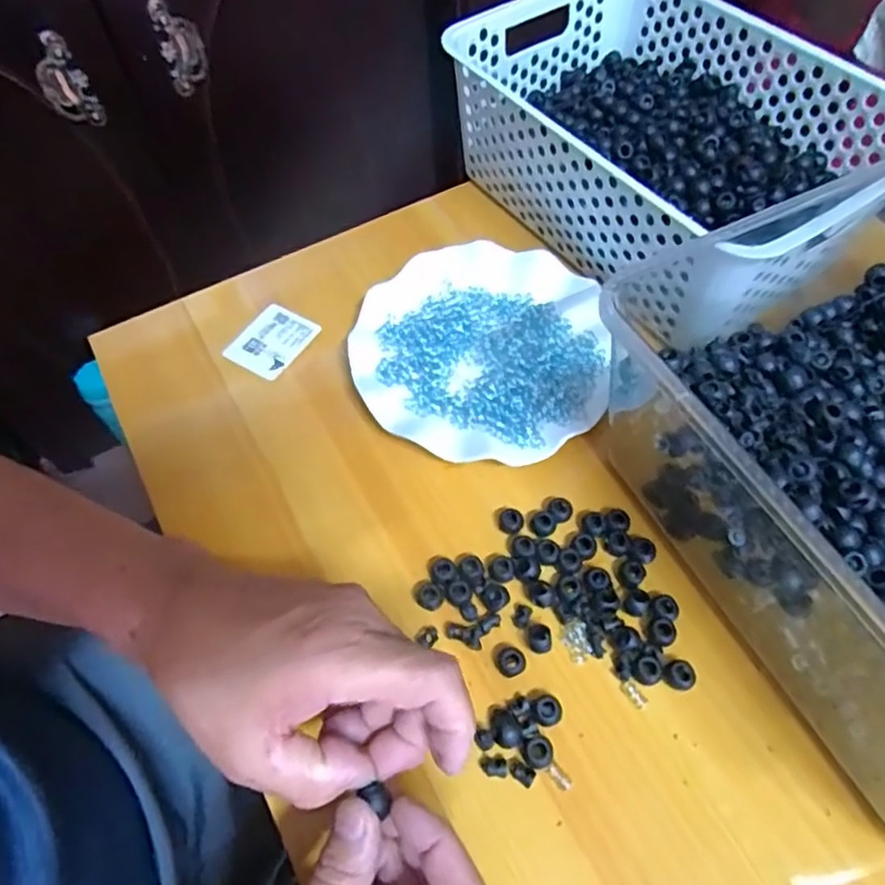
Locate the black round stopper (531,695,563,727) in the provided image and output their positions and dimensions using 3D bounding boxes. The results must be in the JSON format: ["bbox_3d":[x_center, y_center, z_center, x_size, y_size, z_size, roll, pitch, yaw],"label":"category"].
[{"bbox_3d":[0.054,0.140,0.338,0.016,0.010,0.014,-16,60,-8],"label":"black round stopper"}]

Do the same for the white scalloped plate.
[{"bbox_3d":[0.026,-0.065,0.459,0.171,0.025,0.181,-1,59,1],"label":"white scalloped plate"}]

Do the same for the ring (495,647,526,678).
[{"bbox_3d":[0.037,0.119,0.351,0.016,0.009,0.015,-1,59,1],"label":"ring"}]

